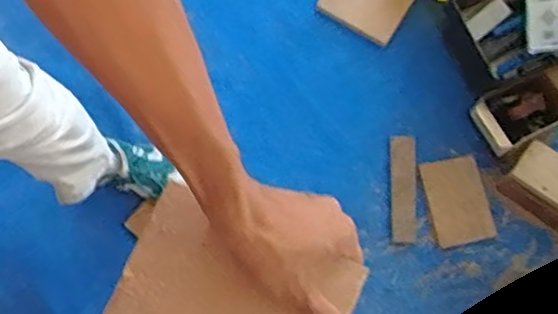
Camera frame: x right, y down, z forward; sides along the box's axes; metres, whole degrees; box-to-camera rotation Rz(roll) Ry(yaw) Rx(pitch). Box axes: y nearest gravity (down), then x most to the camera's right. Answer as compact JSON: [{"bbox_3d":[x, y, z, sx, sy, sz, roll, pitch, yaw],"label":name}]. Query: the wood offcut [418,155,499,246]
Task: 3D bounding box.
[{"bbox_3d":[0.354,0.087,1.167,0.110,0.014,0.168,-16,77,15],"label":"wood offcut"}]

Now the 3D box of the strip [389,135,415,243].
[{"bbox_3d":[0.253,0.064,1.189,0.048,0.017,0.214,0,77,2],"label":"strip"}]

